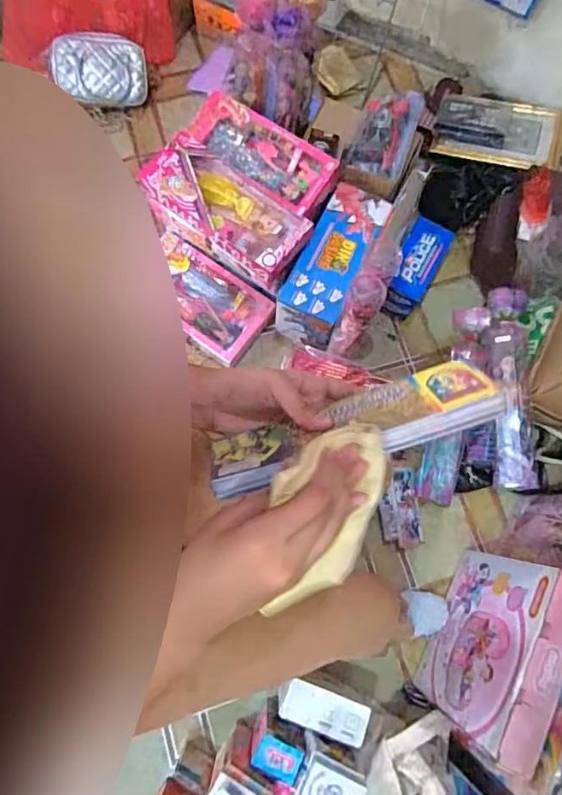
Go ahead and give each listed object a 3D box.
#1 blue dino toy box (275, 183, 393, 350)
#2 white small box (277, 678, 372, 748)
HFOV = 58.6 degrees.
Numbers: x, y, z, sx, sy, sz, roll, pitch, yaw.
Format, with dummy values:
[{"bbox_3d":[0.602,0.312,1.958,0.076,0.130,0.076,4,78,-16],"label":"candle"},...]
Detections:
[{"bbox_3d":[0.107,-0.287,1.059,0.137,0.062,0.363,25,76,5],"label":"blue dino toy box"},{"bbox_3d":[0.070,0.528,0.843,0.152,0.027,0.059,19,75,4],"label":"white small box"}]

